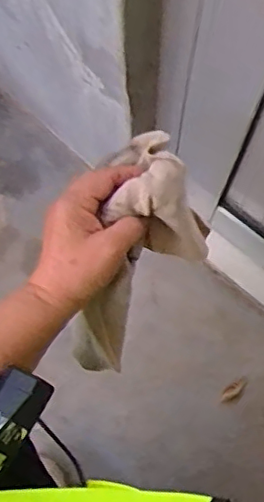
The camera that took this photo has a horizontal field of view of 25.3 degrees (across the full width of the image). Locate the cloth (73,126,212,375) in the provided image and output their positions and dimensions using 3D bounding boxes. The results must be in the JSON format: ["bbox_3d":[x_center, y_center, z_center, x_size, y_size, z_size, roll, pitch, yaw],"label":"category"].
[{"bbox_3d":[-0.003,0.016,0.499,0.099,0.085,0.216,25,112,7],"label":"cloth"}]

